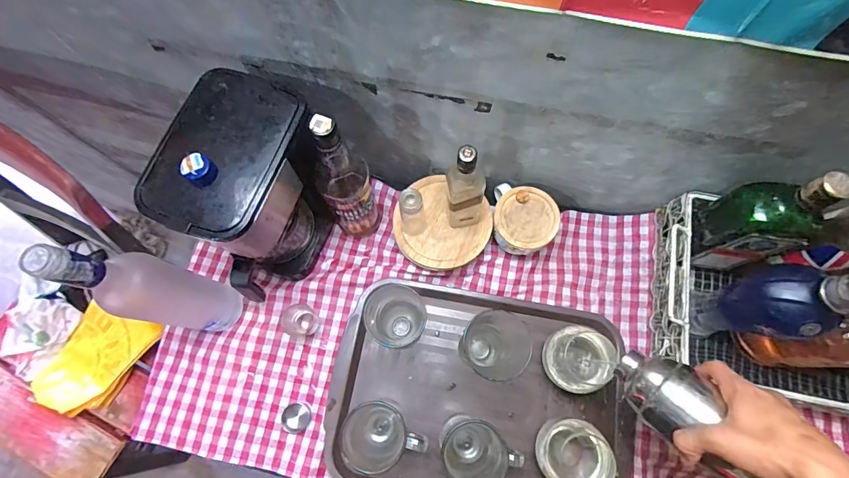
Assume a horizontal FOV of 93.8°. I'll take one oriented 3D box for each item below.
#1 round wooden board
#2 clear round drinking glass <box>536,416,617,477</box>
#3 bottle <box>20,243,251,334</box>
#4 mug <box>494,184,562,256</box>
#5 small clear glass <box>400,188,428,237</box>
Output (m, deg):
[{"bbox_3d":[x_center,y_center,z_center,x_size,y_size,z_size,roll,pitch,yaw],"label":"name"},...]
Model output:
[{"bbox_3d":[0.028,-0.021,0.627,0.142,0.013,0.139,30,74,8],"label":"round wooden board"},{"bbox_3d":[0.200,0.295,0.546,0.087,0.072,0.088,0,72,-1],"label":"clear round drinking glass"},{"bbox_3d":[-0.317,0.067,0.480,0.060,0.323,0.066,8,72,1],"label":"bottle"},{"bbox_3d":[0.155,-0.027,0.634,0.096,0.074,0.102,0,72,-1],"label":"mug"},{"bbox_3d":[-0.015,-0.039,0.582,0.040,0.105,0.034,-5,73,-3],"label":"small clear glass"}]

